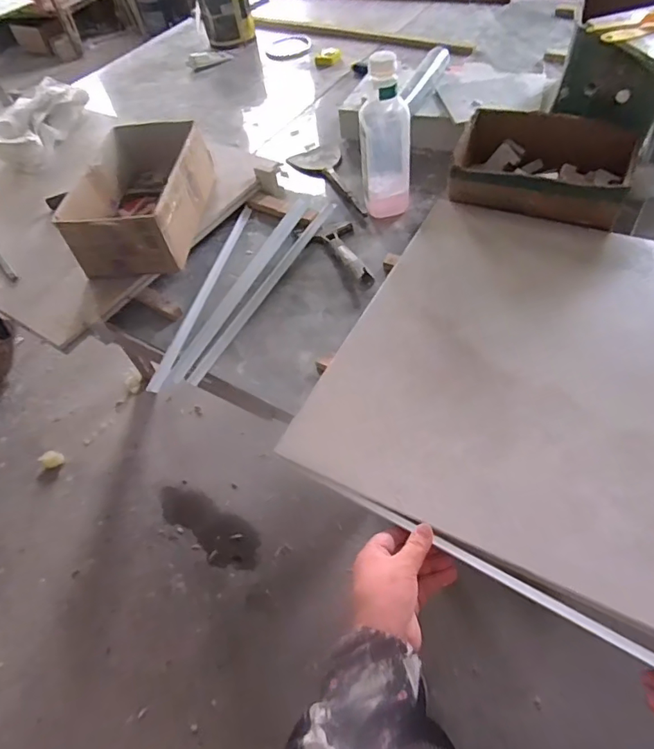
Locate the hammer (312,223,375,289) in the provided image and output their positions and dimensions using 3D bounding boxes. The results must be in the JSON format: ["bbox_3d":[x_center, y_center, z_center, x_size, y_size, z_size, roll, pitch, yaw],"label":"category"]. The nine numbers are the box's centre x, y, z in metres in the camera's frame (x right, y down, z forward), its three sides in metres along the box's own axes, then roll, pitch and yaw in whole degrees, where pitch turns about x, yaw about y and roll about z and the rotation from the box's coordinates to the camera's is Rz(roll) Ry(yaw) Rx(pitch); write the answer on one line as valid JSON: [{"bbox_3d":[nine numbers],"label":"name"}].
[{"bbox_3d":[0.034,-0.201,0.821,0.067,0.029,0.185,-14,43,-10],"label":"hammer"}]

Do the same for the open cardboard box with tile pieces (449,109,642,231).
[{"bbox_3d":[0.346,-0.332,0.804,0.261,0.097,0.162,19,58,21],"label":"open cardboard box with tile pieces"}]

